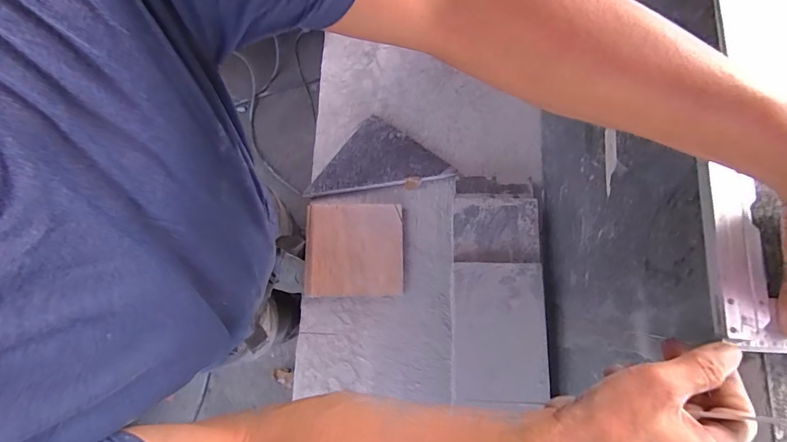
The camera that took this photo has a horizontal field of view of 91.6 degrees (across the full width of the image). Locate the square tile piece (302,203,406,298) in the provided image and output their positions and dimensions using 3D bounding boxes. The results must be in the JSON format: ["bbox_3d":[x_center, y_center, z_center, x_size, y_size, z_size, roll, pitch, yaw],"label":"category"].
[{"bbox_3d":[-0.071,0.051,0.702,0.174,0.024,0.168,0,79,-1],"label":"square tile piece"}]

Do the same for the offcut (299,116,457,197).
[{"bbox_3d":[-0.023,-0.079,0.728,0.193,0.030,0.192,35,81,6],"label":"offcut"}]

